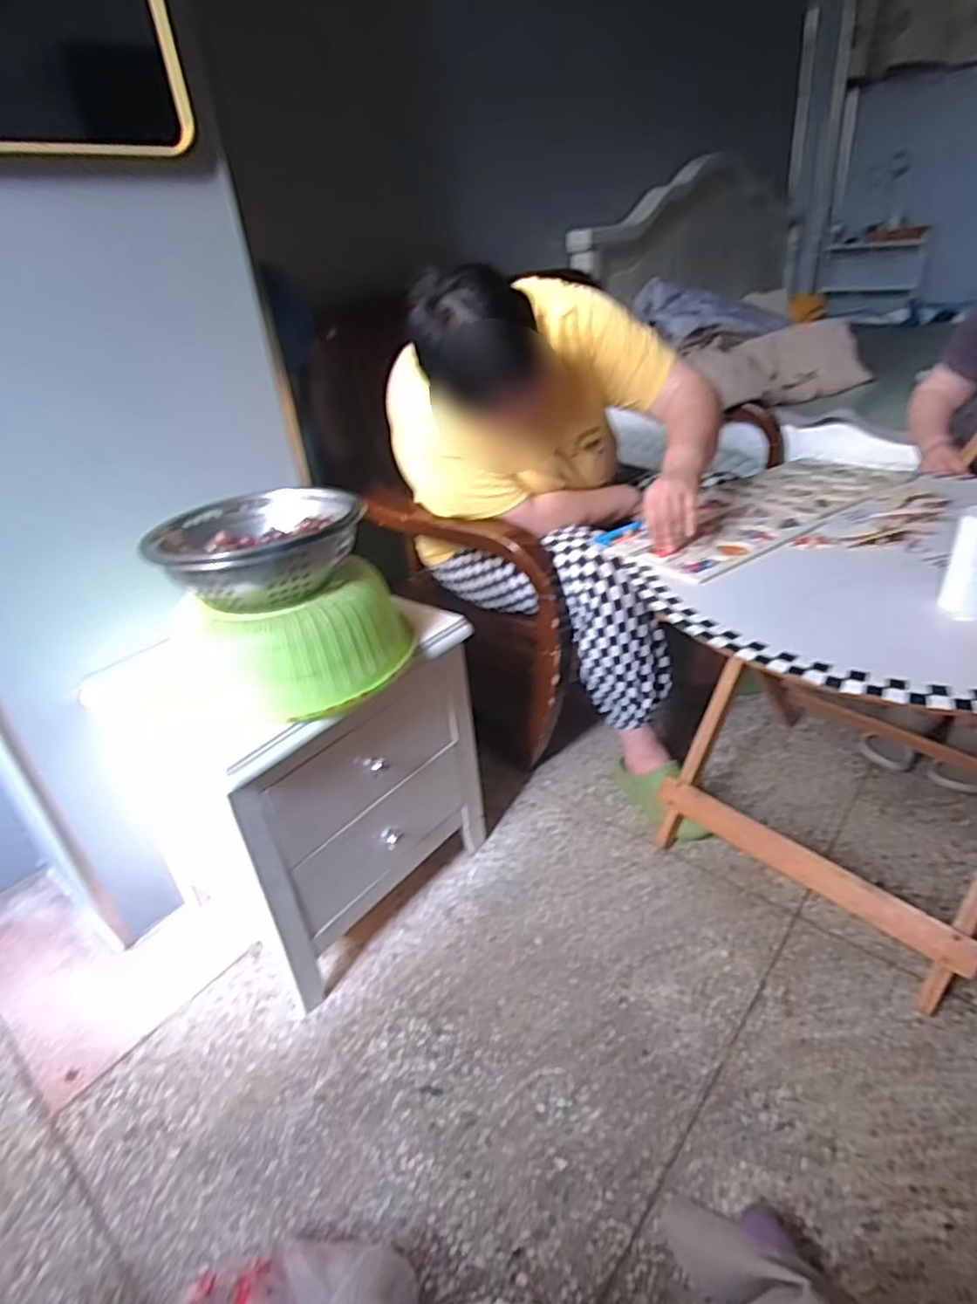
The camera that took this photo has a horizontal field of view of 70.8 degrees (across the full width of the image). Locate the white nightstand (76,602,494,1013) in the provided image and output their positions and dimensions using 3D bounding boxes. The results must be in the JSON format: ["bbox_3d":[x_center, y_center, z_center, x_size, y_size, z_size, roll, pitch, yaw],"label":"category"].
[{"bbox_3d":[-0.287,0.201,1.152,0.384,0.479,0.448,22,41,38],"label":"white nightstand"}]

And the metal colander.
[{"bbox_3d":[-0.305,-0.143,0.936,0.268,0.080,0.248,-10,31,-6],"label":"metal colander"}]

